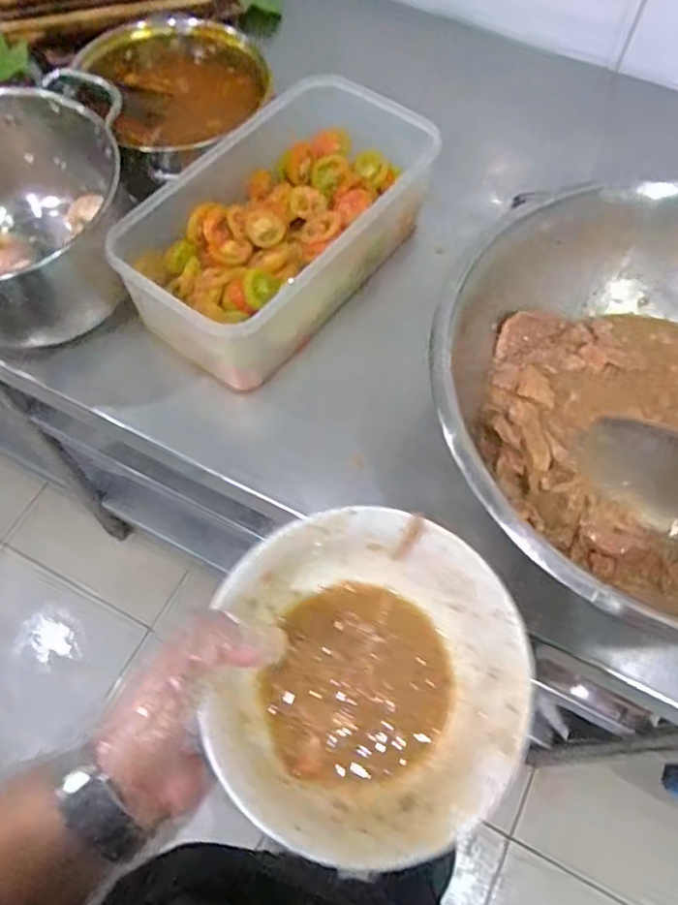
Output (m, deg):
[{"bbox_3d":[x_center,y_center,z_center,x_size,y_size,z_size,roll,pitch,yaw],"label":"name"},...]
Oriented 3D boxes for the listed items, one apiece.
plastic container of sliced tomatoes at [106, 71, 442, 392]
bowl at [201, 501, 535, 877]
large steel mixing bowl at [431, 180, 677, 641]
[{"bbox_3d":[-0.050,-0.208,0.585,0.165,0.091,0.293,36,67,16],"label":"plastic container of sliced tomatoes"},{"bbox_3d":[0.018,0.121,0.346,0.157,0.071,0.166,1,62,-1],"label":"bowl"},{"bbox_3d":[0.247,-0.031,0.469,0.348,0.101,0.310,1,62,-1],"label":"large steel mixing bowl"}]

